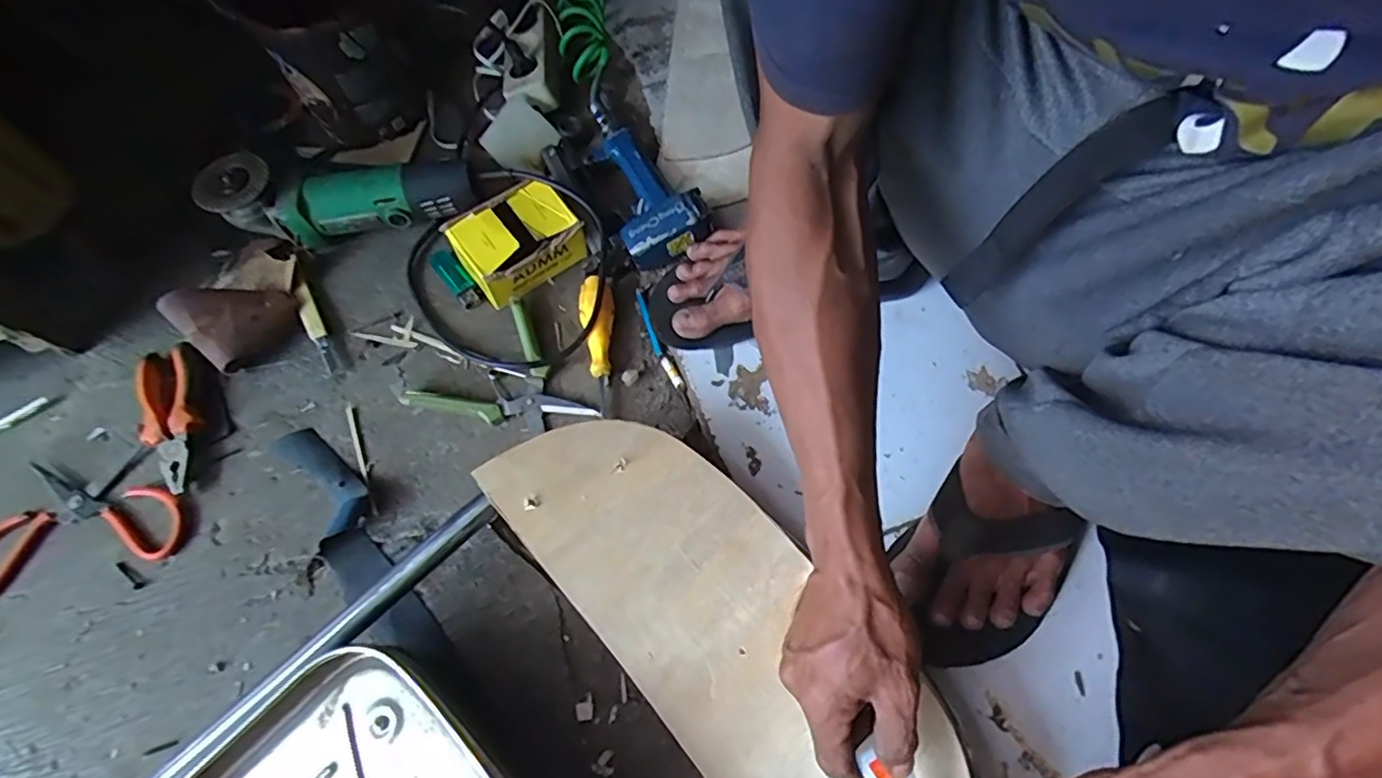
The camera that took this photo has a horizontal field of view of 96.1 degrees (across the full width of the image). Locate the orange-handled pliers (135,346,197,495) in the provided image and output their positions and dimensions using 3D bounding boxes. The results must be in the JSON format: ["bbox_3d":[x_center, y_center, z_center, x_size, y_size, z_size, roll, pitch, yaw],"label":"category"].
[{"bbox_3d":[-0.483,0.023,0.579,0.054,0.028,0.158,-25,65,-11],"label":"orange-handled pliers"}]

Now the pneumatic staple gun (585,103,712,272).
[{"bbox_3d":[-0.059,-0.236,0.681,0.088,0.054,0.226,-20,64,-8],"label":"pneumatic staple gun"}]

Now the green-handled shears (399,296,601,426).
[{"bbox_3d":[-0.189,0.002,0.590,0.139,0.022,0.146,-33,67,-14],"label":"green-handled shears"}]

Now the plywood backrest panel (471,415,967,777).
[{"bbox_3d":[0.032,0.172,0.443,0.163,0.063,0.403,-36,70,-15],"label":"plywood backrest panel"}]

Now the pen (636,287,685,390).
[{"bbox_3d":[-0.035,-0.051,0.622,0.012,0.008,0.128,-21,64,-8],"label":"pen"}]

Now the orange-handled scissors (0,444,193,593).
[{"bbox_3d":[-0.537,0.113,0.544,0.187,0.016,0.111,-15,63,-5],"label":"orange-handled scissors"}]

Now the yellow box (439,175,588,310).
[{"bbox_3d":[-0.181,-0.156,0.645,0.117,0.049,0.086,-38,68,-16],"label":"yellow box"}]

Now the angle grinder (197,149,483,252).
[{"bbox_3d":[-0.361,-0.213,0.652,0.253,0.108,0.078,-15,63,-5],"label":"angle grinder"}]

